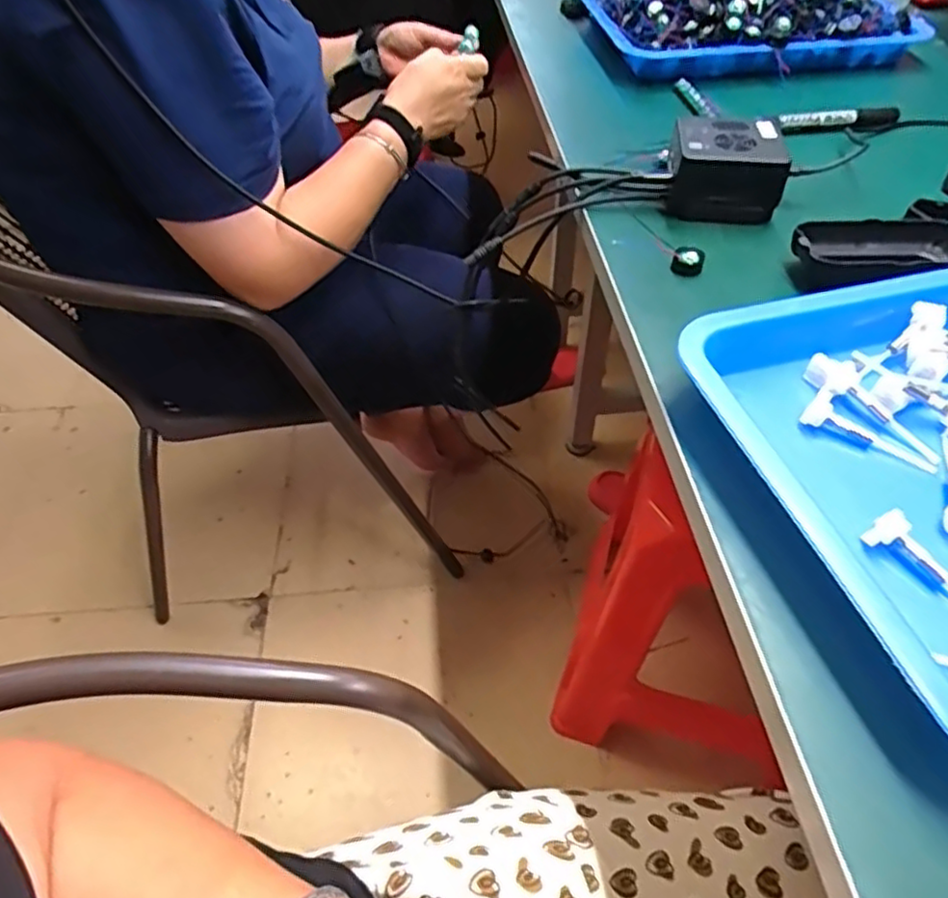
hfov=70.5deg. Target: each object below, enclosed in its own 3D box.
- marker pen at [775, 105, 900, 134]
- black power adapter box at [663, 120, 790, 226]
[{"bbox_3d":[0.329,-0.296,0.606,0.118,0.022,0.018,-10,49,-7],"label":"marker pen"},{"bbox_3d":[0.190,-0.217,0.514,0.083,0.045,0.066,5,49,5],"label":"black power adapter box"}]

